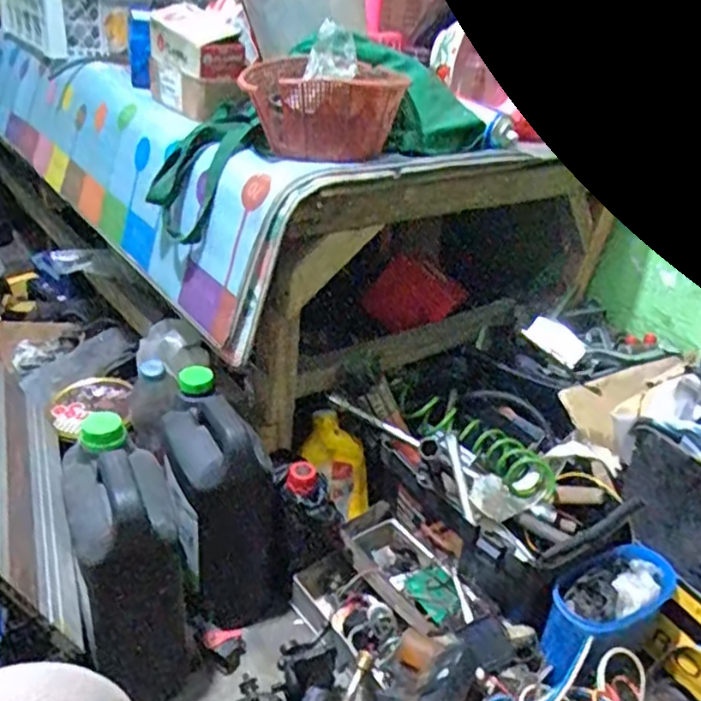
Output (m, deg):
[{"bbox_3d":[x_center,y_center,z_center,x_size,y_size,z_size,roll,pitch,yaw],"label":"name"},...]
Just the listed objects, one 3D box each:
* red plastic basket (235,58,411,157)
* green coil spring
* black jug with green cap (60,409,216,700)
[{"bbox_3d":[-0.040,-0.310,0.864,0.197,0.098,0.127,-2,31,-14],"label":"red plastic basket"},{"bbox_3d":[0.205,0.148,1.043,0.251,0.052,0.067,28,37,32],"label":"green coil spring"},{"bbox_3d":[-0.269,0.268,0.836,0.130,0.321,0.187,-11,34,-27],"label":"black jug with green cap"}]

